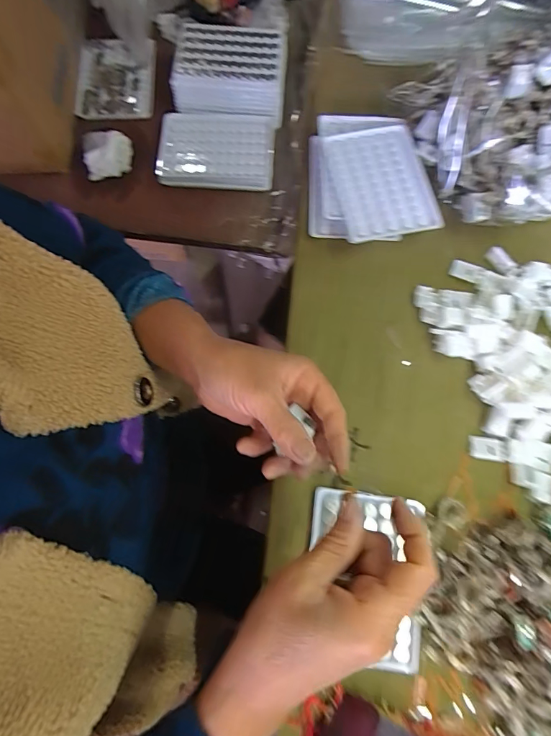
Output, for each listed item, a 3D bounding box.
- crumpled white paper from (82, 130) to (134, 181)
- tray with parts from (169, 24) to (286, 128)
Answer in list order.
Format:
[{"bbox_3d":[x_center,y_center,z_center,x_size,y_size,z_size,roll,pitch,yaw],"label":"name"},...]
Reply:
[{"bbox_3d":[-0.199,-0.255,0.481,0.057,0.021,0.057,-7,75,-4],"label":"crumpled white paper"},{"bbox_3d":[-0.054,-0.358,0.486,0.129,0.035,0.103,6,75,0],"label":"tray with parts"}]

